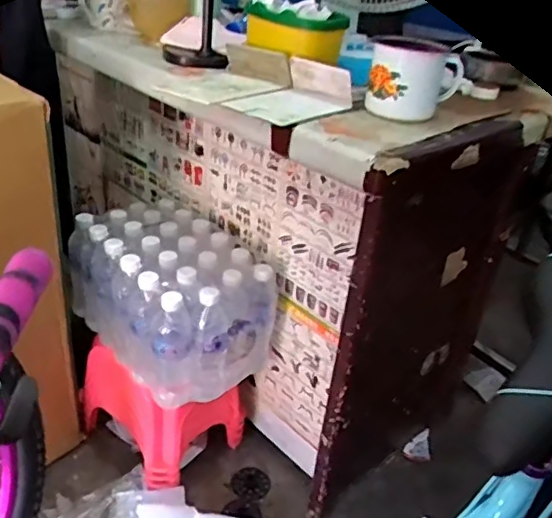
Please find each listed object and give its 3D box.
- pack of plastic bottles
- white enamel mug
[{"bbox_3d":[-0.185,0.059,1.072,0.255,0.213,0.345,-21,41,-37],"label":"pack of plastic bottles"},{"bbox_3d":[0.189,-0.245,0.791,0.114,0.089,0.105,23,35,25],"label":"white enamel mug"}]

